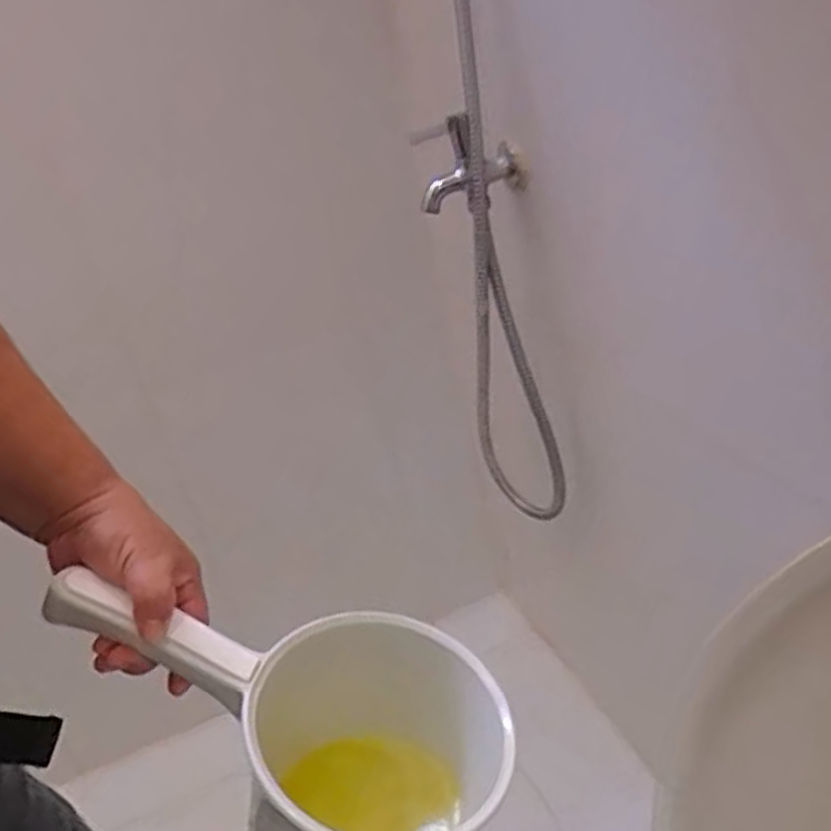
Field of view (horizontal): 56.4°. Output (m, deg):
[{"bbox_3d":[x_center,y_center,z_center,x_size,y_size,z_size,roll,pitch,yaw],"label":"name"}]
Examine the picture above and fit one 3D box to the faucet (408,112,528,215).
[{"bbox_3d":[0.054,-0.253,0.777,0.111,0.090,0.061,6,22,19],"label":"faucet"}]

